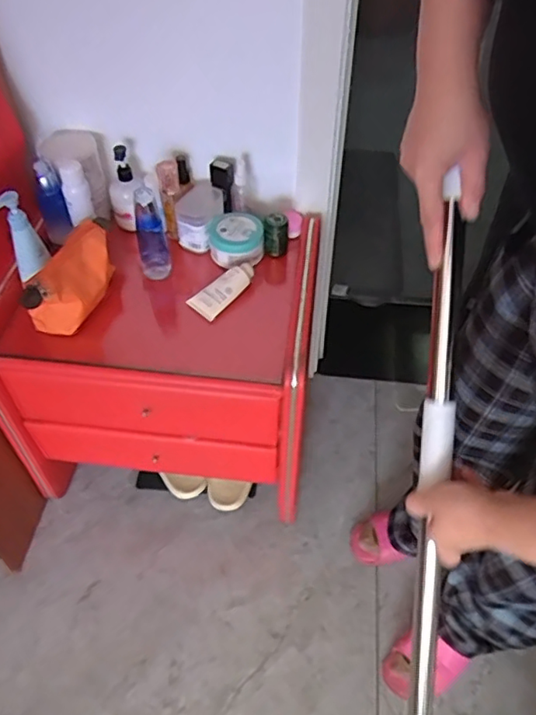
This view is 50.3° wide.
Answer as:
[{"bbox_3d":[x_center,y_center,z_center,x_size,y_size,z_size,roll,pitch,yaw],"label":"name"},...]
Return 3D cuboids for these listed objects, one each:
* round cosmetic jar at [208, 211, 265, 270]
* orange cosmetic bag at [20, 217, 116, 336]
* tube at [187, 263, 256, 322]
[{"bbox_3d":[-0.054,-0.206,1.003,0.094,0.060,0.090,0,50,0],"label":"round cosmetic jar"},{"bbox_3d":[-0.300,-0.133,0.915,0.080,0.100,0.231,18,52,14],"label":"orange cosmetic bag"},{"bbox_3d":[-0.071,-0.111,0.955,0.119,0.033,0.049,-41,87,-13],"label":"tube"}]

